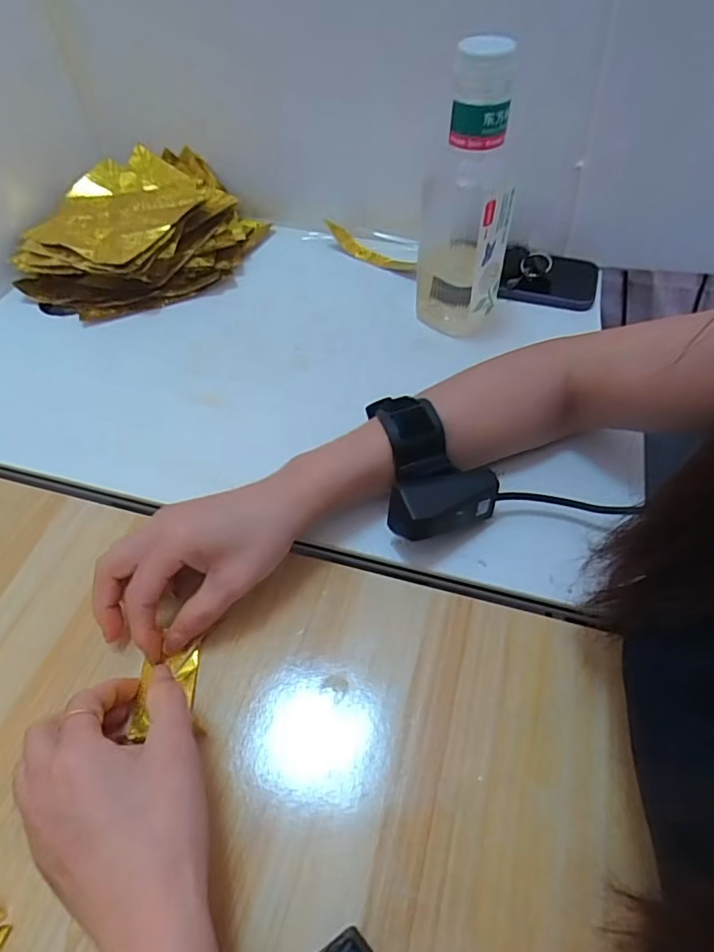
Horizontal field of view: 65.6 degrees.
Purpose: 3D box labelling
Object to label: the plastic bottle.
[{"bbox_3d":[0.088,-0.216,0.444,0.068,0.201,0.075,2,53,3],"label":"plastic bottle"}]

